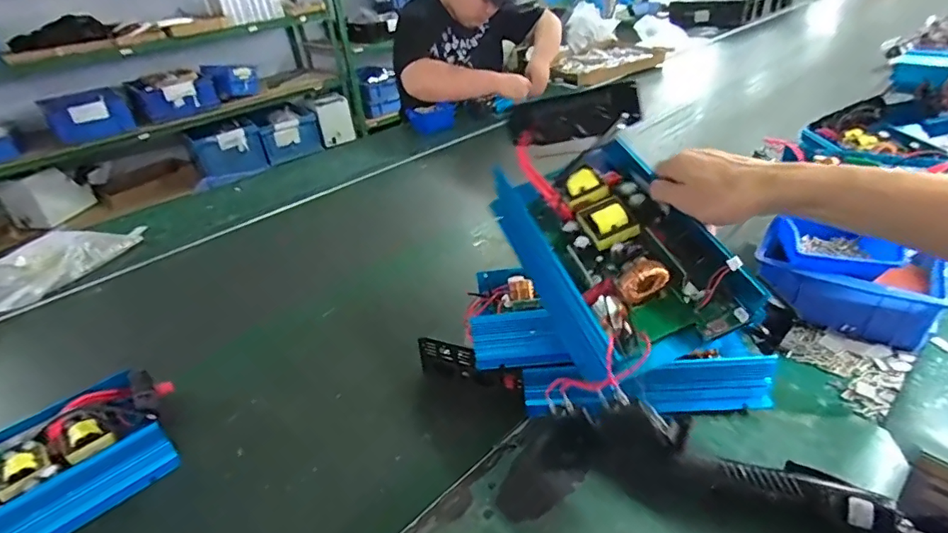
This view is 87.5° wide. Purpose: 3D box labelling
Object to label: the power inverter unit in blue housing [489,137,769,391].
[{"bbox_3d":[0.120,-0.029,0.482,0.183,0.089,0.281,-27,63,3],"label":"power inverter unit in blue housing"}]

